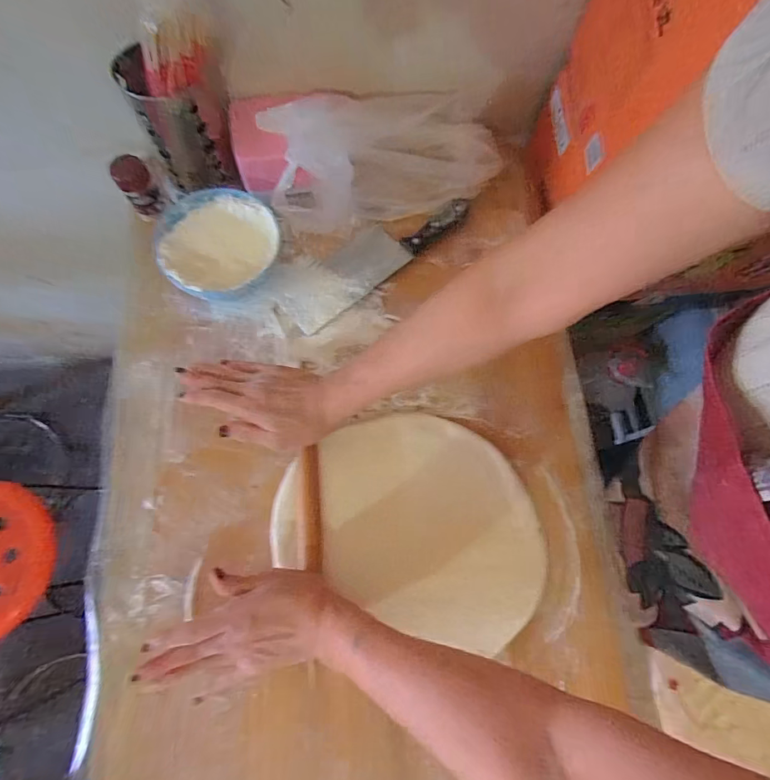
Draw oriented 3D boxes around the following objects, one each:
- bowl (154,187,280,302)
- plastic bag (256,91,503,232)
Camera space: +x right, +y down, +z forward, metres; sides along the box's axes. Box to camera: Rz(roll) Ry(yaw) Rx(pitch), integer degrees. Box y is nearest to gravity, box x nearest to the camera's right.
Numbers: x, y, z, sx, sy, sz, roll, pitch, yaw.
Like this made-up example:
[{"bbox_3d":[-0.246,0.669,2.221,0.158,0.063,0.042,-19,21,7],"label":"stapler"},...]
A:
[{"bbox_3d":[-0.211,-0.178,0.552,0.129,0.069,0.145,36,75,9],"label":"bowl"},{"bbox_3d":[0.014,-0.319,0.588,0.334,0.052,0.155,-16,107,-14],"label":"plastic bag"}]

